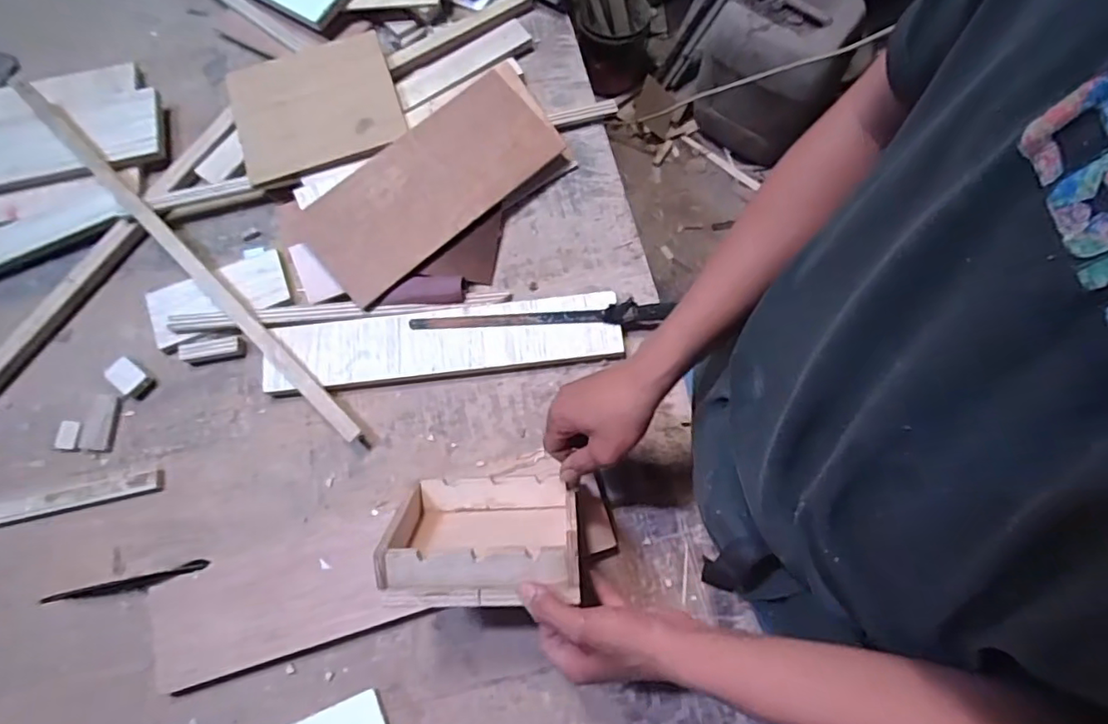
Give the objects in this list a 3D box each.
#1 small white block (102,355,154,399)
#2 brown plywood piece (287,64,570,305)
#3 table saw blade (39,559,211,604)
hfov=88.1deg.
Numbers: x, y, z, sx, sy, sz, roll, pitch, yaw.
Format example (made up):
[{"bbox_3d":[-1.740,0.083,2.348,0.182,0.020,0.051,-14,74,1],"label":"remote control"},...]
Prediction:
[{"bbox_3d":[-0.475,0.018,0.640,0.043,0.021,0.031,33,77,11],"label":"small white block"},{"bbox_3d":[-0.143,-0.208,0.673,0.313,0.018,0.133,-40,88,-8],"label":"brown plywood piece"},{"bbox_3d":[-0.438,0.226,0.579,0.168,0.012,0.015,-13,73,-2],"label":"table saw blade"}]

